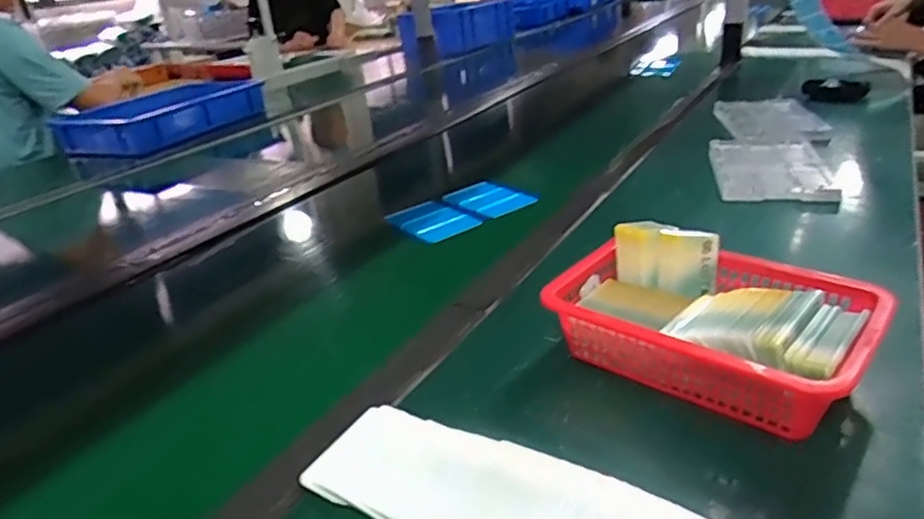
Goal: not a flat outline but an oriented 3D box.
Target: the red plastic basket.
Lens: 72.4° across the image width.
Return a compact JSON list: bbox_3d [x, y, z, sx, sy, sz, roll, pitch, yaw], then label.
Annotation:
[{"bbox_3d":[0.187,0.048,0.487,0.224,0.070,0.155,14,33,38],"label":"red plastic basket"}]

